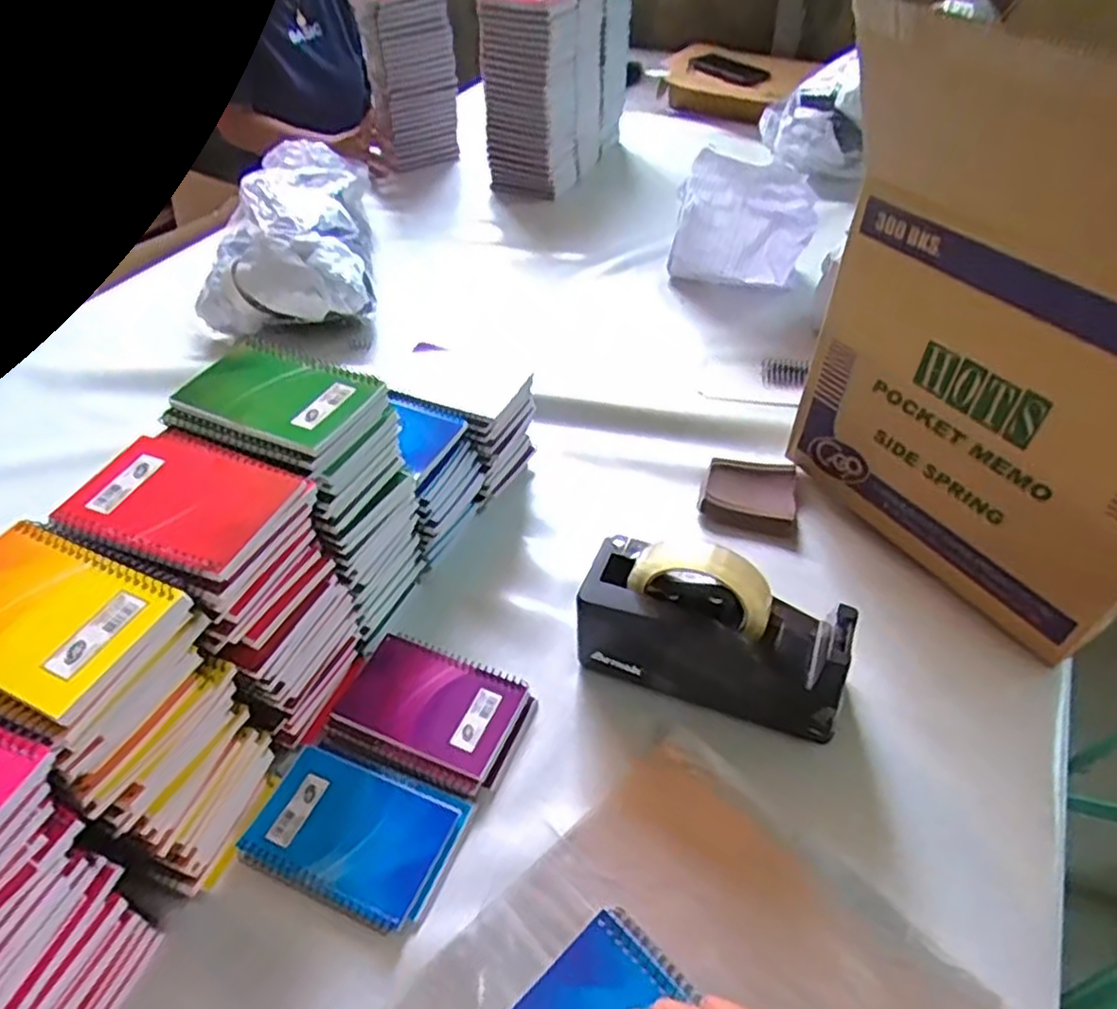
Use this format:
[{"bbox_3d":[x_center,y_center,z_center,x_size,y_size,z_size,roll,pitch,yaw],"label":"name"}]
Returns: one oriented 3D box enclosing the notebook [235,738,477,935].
[{"bbox_3d":[-0.139,0.225,0.505,0.137,0.008,0.094,15,47,18],"label":"notebook"}]

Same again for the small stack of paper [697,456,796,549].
[{"bbox_3d":[0.188,-0.010,0.724,0.090,0.018,0.097,7,45,10],"label":"small stack of paper"}]

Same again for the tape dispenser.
[{"bbox_3d":[0.117,0.090,0.553,0.193,0.131,0.071,14,47,17],"label":"tape dispenser"}]

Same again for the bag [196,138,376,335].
[{"bbox_3d":[-0.378,-0.376,1.024,0.214,0.144,0.347,-9,44,-6],"label":"bag"}]

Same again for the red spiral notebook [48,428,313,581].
[{"bbox_3d":[-0.230,-0.005,0.453,0.125,0.013,0.097,16,47,18],"label":"red spiral notebook"}]

